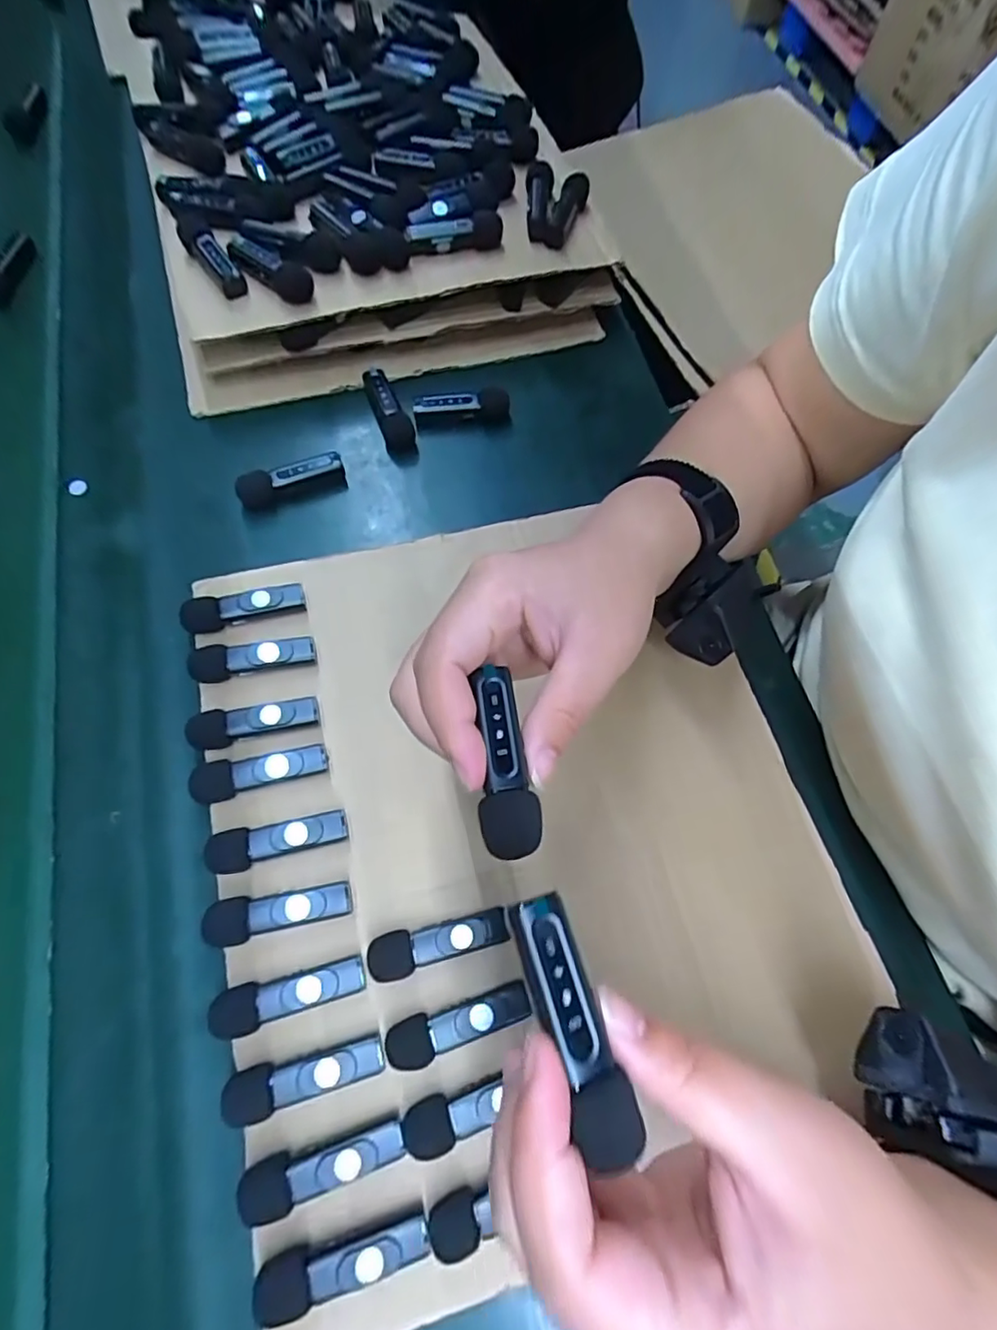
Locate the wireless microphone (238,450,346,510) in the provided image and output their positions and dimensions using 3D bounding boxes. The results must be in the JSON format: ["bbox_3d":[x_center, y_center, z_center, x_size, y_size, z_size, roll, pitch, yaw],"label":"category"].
[{"bbox_3d":[-0.130,-0.116,0.366,0.065,0.016,0.018,-21,71,-11],"label":"wireless microphone"}]

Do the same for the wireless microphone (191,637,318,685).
[{"bbox_3d":[-0.132,-0.003,0.313,0.062,0.018,0.018,-8,69,-6],"label":"wireless microphone"}]

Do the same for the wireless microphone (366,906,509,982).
[{"bbox_3d":[-0.027,0.128,0.269,0.063,0.015,0.018,-12,69,-7],"label":"wireless microphone"}]

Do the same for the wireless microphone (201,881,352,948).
[{"bbox_3d":[-0.100,0.114,0.268,0.063,0.018,0.019,-8,69,-6],"label":"wireless microphone"}]

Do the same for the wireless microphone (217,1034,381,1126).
[{"bbox_3d":[-0.081,0.174,0.246,0.064,0.017,0.018,-12,69,-7],"label":"wireless microphone"}]

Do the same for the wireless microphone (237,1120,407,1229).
[{"bbox_3d":[-0.071,0.201,0.236,0.063,0.017,0.019,-17,70,-9],"label":"wireless microphone"}]

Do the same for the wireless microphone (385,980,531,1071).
[{"bbox_3d":[-0.018,0.158,0.257,0.063,0.016,0.018,-17,70,-9],"label":"wireless microphone"}]

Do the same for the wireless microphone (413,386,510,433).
[{"bbox_3d":[-0.025,-0.173,0.394,0.063,0.014,0.022,-10,69,-6],"label":"wireless microphone"}]

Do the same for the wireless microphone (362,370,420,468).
[{"bbox_3d":[-0.072,-0.167,0.388,0.019,0.016,0.070,-22,83,-11],"label":"wireless microphone"}]

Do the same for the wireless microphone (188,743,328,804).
[{"bbox_3d":[-0.119,0.055,0.290,0.065,0.015,0.019,-9,69,-6],"label":"wireless microphone"}]

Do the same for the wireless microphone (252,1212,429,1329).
[{"bbox_3d":[-0.060,0.230,0.224,0.064,0.015,0.018,-10,69,-7],"label":"wireless microphone"}]

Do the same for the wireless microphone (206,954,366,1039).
[{"bbox_3d":[-0.092,0.145,0.256,0.064,0.019,0.018,-12,69,-7],"label":"wireless microphone"}]

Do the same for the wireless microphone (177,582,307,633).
[{"bbox_3d":[-0.142,-0.032,0.325,0.064,0.016,0.018,-17,70,-9],"label":"wireless microphone"}]

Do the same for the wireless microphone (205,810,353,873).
[{"bbox_3d":[-0.106,0.084,0.280,0.063,0.016,0.018,-12,69,-7],"label":"wireless microphone"}]

